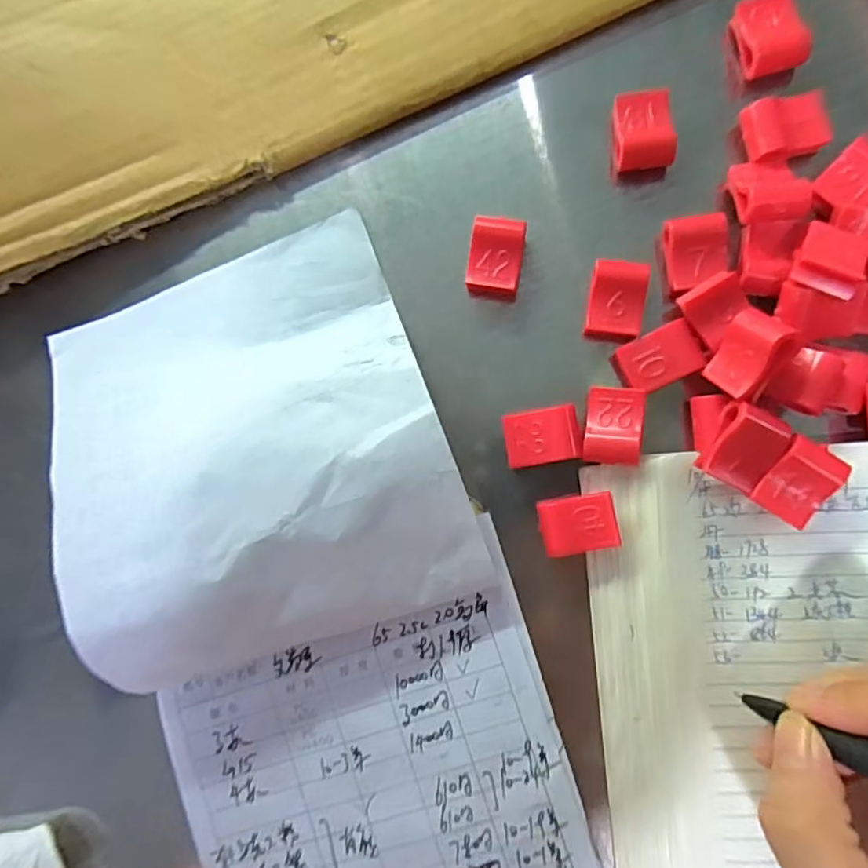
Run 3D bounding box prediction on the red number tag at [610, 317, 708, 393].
[{"bbox_3d":[0.083,-0.027,0.213,0.030,0.005,0.020,-27,86,5],"label":"red number tag"}]

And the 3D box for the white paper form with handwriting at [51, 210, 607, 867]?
[{"bbox_3d":[-0.047,0.064,0.209,0.145,0.033,0.277,-21,86,5],"label":"white paper form with handwriting"}]

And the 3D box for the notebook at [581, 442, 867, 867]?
[{"bbox_3d":[0.185,0.085,0.196,0.247,0.013,0.165,-4,88,6],"label":"notebook"}]

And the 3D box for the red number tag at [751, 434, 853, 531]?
[{"bbox_3d":[0.124,0.016,0.199,0.020,0.012,0.026,37,93,6],"label":"red number tag"}]

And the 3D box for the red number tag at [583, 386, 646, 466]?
[{"bbox_3d":[0.066,-0.003,0.211,0.019,0.007,0.028,7,89,6],"label":"red number tag"}]

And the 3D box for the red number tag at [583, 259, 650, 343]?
[{"bbox_3d":[0.069,-0.049,0.219,0.020,0.013,0.028,7,89,6],"label":"red number tag"}]

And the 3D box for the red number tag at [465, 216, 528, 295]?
[{"bbox_3d":[0.024,-0.068,0.225,0.020,0.014,0.027,9,90,6],"label":"red number tag"}]

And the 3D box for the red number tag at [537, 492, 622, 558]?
[{"bbox_3d":[0.053,0.033,0.213,0.027,0.008,0.020,-10,87,6],"label":"red number tag"}]

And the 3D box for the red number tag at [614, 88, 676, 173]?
[{"bbox_3d":[0.079,-0.114,0.221,0.021,0.015,0.030,-4,88,6],"label":"red number tag"}]

